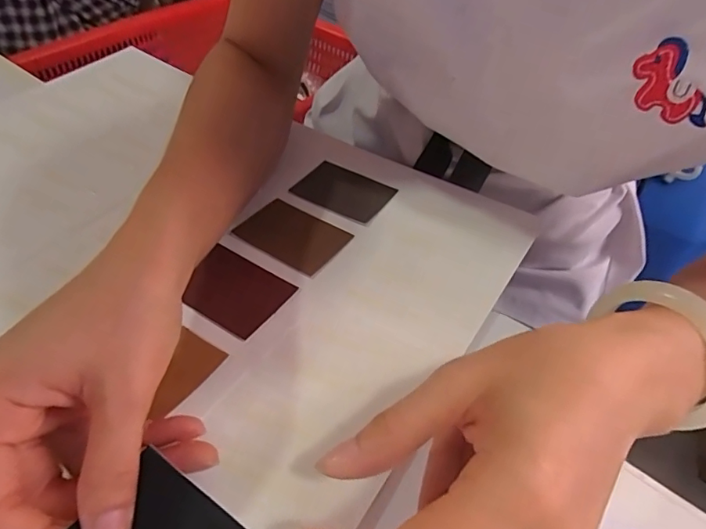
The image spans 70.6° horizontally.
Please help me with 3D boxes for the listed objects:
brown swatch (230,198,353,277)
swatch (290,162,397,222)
[{"bbox_3d":[-0.041,-0.021,0.335,0.068,0.004,0.048,31,49,21],"label":"brown swatch"},{"bbox_3d":[-0.007,-0.055,0.371,0.067,0.006,0.046,28,48,20],"label":"swatch"}]

